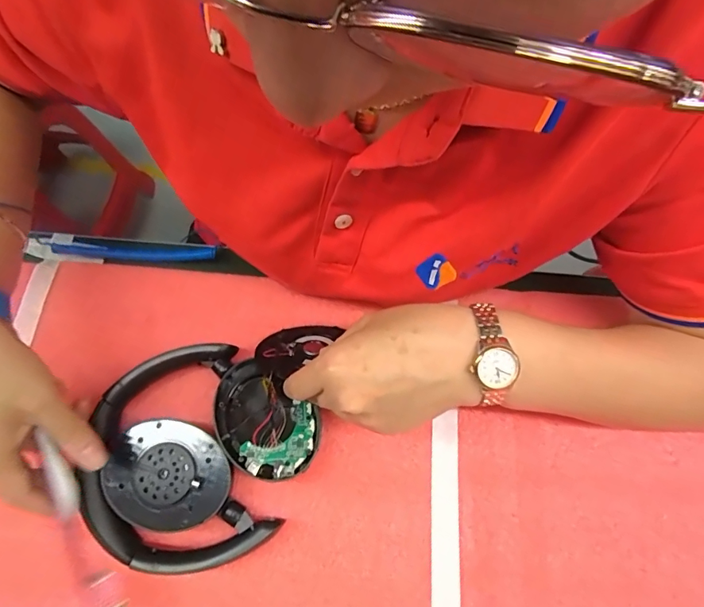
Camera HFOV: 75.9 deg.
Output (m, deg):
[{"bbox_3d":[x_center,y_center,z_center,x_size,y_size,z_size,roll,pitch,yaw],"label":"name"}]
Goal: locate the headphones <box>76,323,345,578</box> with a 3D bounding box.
[{"bbox_3d":[-0.094,0.101,0.324,0.176,0.034,0.149,-14,71,-5],"label":"headphones"}]

